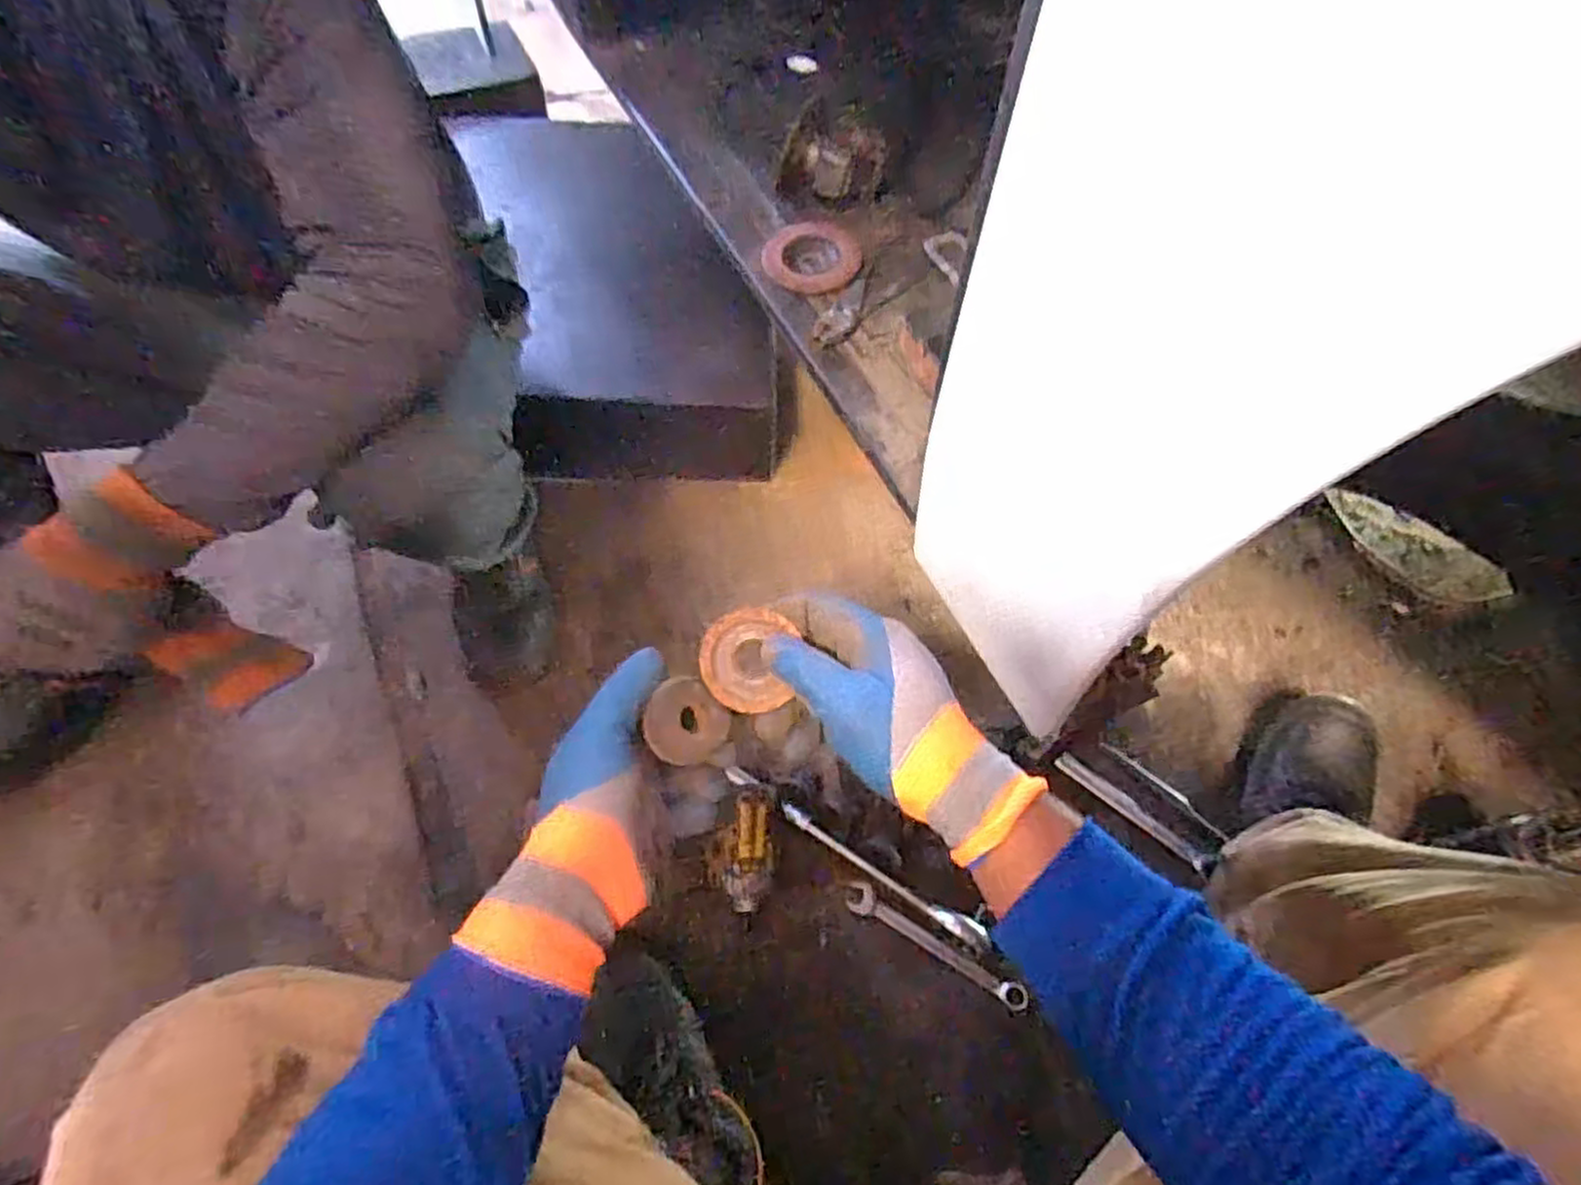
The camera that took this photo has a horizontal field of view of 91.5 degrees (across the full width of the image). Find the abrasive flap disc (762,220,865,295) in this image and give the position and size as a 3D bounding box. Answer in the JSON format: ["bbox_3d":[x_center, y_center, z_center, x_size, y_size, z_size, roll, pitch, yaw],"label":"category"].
[{"bbox_3d":[0.020,-0.323,0.733,0.107,0.020,0.087,-36,68,-22],"label":"abrasive flap disc"}]

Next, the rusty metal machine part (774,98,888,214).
[{"bbox_3d":[0.042,-0.426,0.757,0.100,0.058,0.076,9,59,1],"label":"rusty metal machine part"}]

